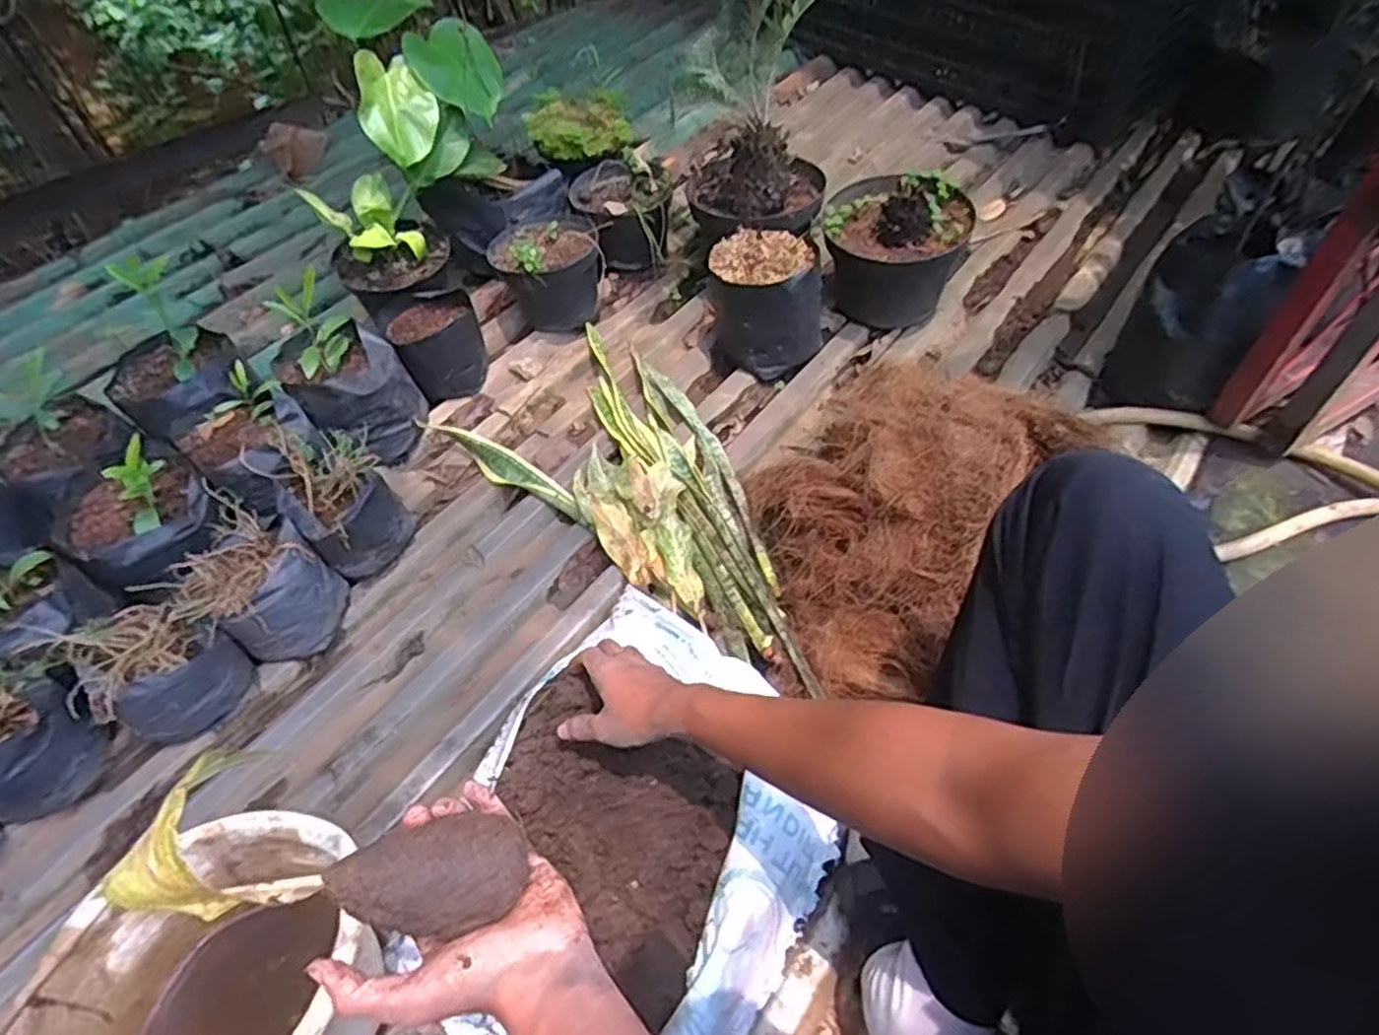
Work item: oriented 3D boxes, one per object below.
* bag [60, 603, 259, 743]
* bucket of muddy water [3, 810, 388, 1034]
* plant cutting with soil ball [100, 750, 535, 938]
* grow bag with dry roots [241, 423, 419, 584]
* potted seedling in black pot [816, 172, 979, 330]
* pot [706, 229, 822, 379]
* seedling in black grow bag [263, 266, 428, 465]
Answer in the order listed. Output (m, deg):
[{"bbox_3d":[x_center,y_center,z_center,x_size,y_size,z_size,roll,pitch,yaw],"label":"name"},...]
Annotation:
[{"bbox_3d":[-0.577,0.167,0.818,0.131,0.102,0.128,27,59,20],"label":"bag"},{"bbox_3d":[-0.371,0.370,0.577,0.219,0.148,0.226,0,53,0],"label":"bucket of muddy water"},{"bbox_3d":[-0.183,0.170,0.395,0.189,0.050,0.080,13,51,-17],"label":"plant cutting with soil ball"},{"bbox_3d":[-0.435,-0.023,0.937,0.156,0.135,0.121,37,63,25],"label":"grow bag with dry roots"},{"bbox_3d":[0.321,-0.430,1.184,0.214,0.195,0.220,15,54,11],"label":"potted seedling in black pot"},{"bbox_3d":[0.112,-0.307,1.111,0.160,0.176,0.138,3,53,2],"label":"pot"},{"bbox_3d":[-0.464,-0.192,1.014,0.145,0.228,0.156,-36,60,-22],"label":"seedling in black grow bag"}]

